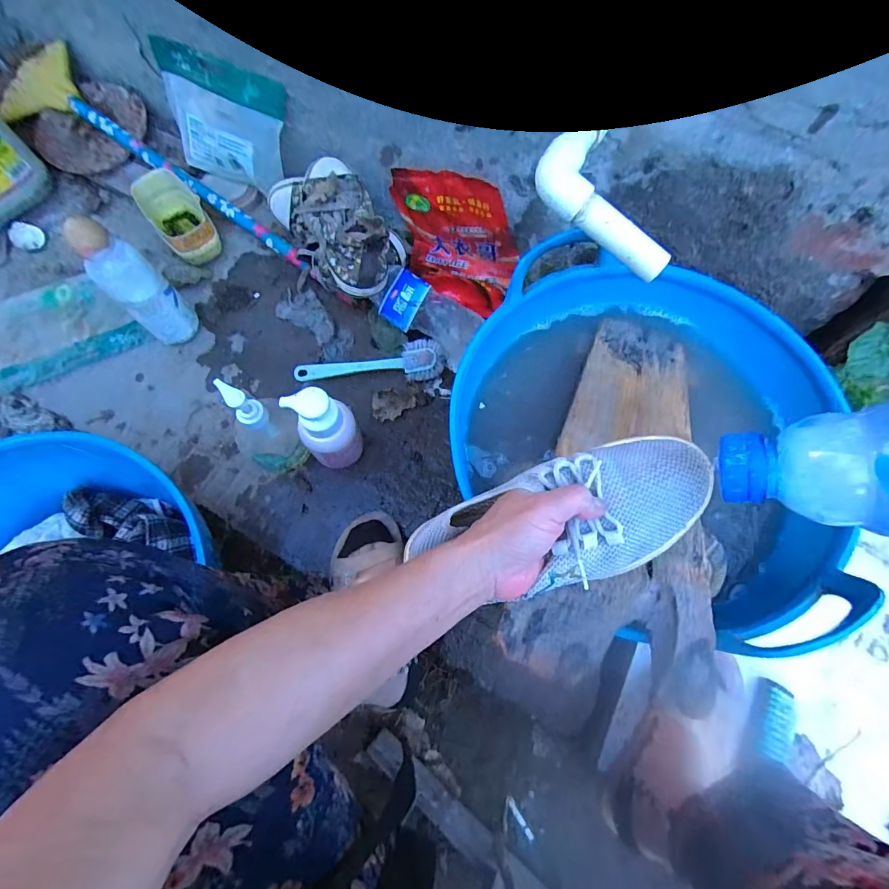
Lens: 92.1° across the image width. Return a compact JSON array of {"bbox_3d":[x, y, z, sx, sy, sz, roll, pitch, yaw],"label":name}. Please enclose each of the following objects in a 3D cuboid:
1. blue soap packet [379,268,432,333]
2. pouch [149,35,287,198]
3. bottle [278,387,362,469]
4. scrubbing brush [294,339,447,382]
[{"bbox_3d":[-0.057,-0.204,0.607,0.049,0.022,0.073,28,103,-5],"label":"blue soap packet"},{"bbox_3d":[-0.338,-0.489,0.651,0.227,0.149,0.027,26,44,12],"label":"pouch"},{"bbox_3d":[-0.137,-0.011,0.522,0.062,0.158,0.052,-20,72,-8],"label":"bottle"},{"bbox_3d":[-0.108,-0.122,0.620,0.212,0.032,0.056,1,70,-1],"label":"scrubbing brush"}]

